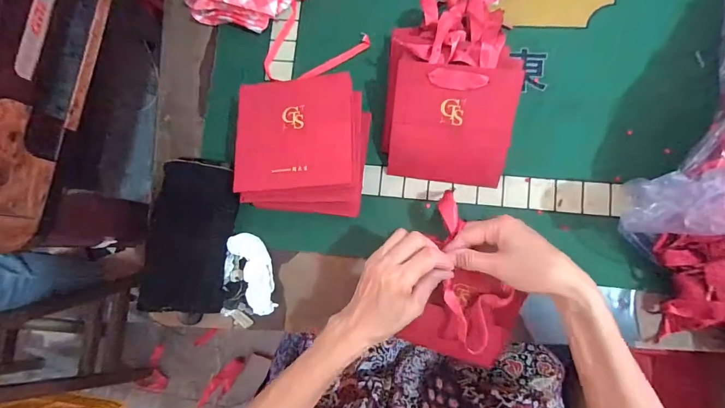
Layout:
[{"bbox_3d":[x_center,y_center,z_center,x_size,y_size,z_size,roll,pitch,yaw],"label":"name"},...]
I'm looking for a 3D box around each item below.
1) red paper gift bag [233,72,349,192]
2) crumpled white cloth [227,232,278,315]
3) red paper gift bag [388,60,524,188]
[{"bbox_3d":[-0.081,-0.087,0.421,0.136,0.008,0.144,-2,74,3],"label":"red paper gift bag"},{"bbox_3d":[-0.138,0.090,0.462,0.037,0.033,0.107,-20,81,3],"label":"crumpled white cloth"},{"bbox_3d":[0.106,-0.094,0.425,0.139,0.009,0.137,8,112,9],"label":"red paper gift bag"}]

